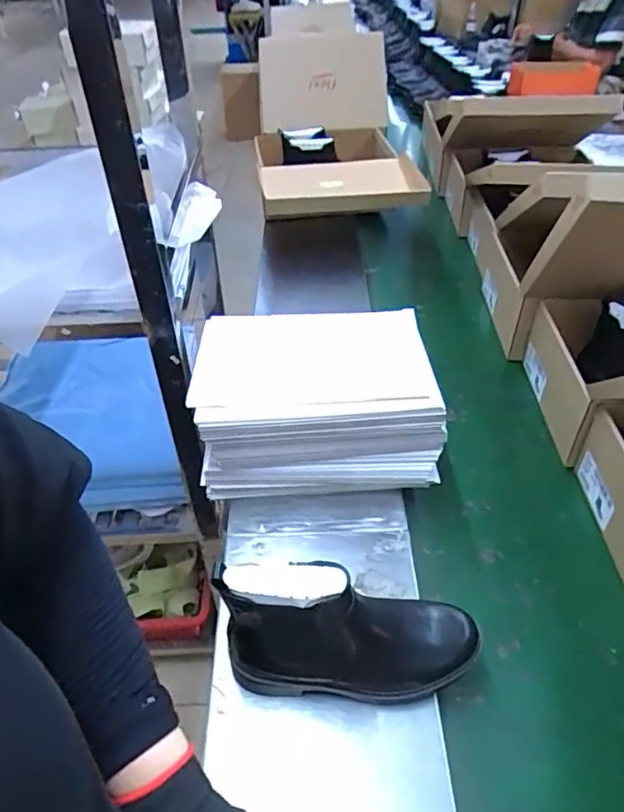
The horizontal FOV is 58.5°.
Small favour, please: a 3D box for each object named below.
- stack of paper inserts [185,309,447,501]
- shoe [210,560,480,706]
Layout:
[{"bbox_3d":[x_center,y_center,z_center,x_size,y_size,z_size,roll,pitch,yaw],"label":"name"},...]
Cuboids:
[{"bbox_3d":[0.003,-0.004,0.795,0.312,0.170,0.230,-2,42,-1],"label":"stack of paper inserts"},{"bbox_3d":[0.044,0.217,0.528,0.244,0.174,0.083,-7,42,-7],"label":"shoe"}]

